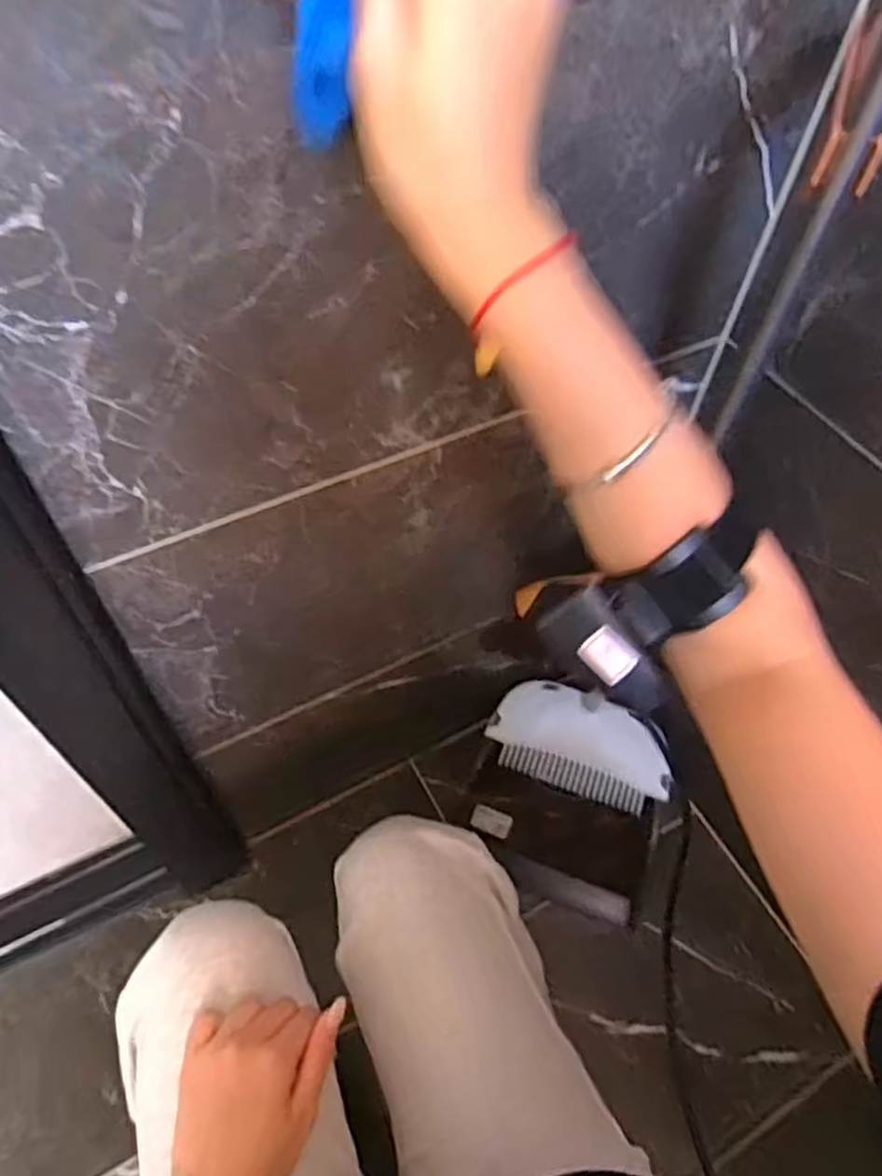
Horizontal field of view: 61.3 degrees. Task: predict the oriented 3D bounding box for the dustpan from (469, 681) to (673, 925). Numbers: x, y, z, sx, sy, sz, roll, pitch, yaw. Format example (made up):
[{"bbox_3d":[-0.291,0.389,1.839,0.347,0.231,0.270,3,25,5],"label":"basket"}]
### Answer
[{"bbox_3d":[0.158,0.259,0.932,0.236,0.180,0.213,19,56,10],"label":"dustpan"}]

